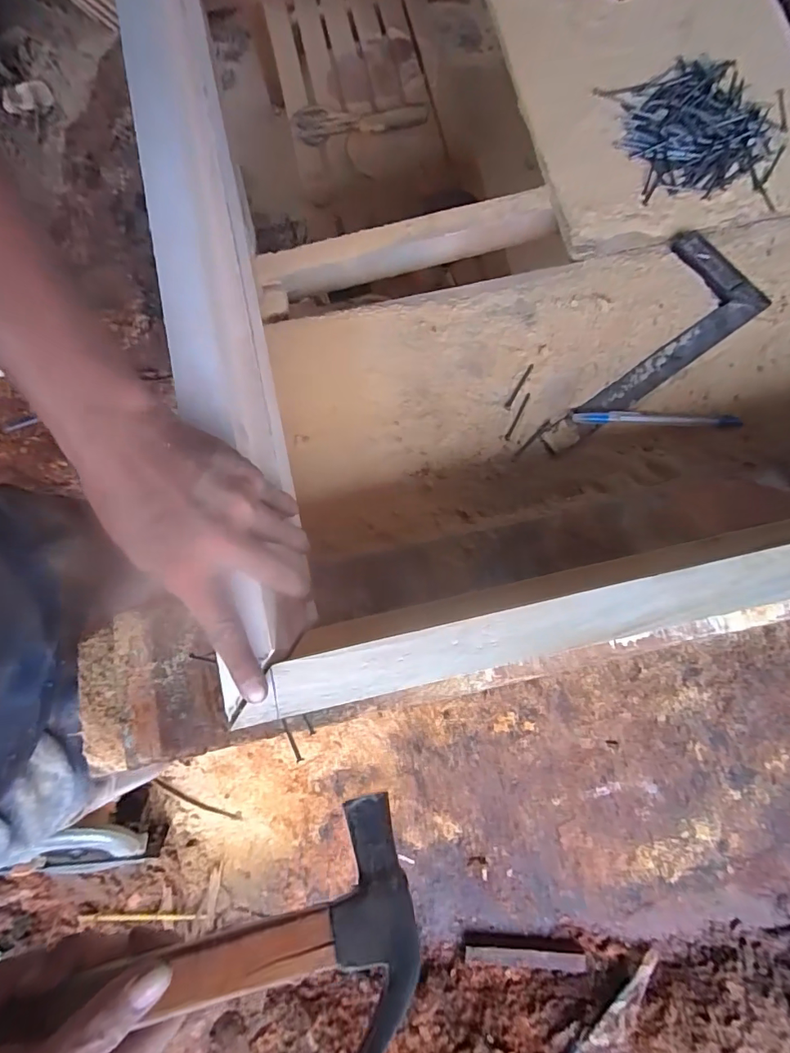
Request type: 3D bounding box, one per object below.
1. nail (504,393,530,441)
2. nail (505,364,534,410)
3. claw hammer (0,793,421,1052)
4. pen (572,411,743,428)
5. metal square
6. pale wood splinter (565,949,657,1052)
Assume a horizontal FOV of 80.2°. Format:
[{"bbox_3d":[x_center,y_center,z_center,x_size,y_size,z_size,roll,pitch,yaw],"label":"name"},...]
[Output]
[{"bbox_3d":[0.113,-0.100,0.427,0.005,0.004,0.050,28,79,7],"label":"nail"},{"bbox_3d":[0.114,-0.129,0.431,0.006,0.004,0.050,29,79,7],"label":"nail"},{"bbox_3d":[-0.143,0.230,0.224,0.310,0.028,0.110,-7,77,-12],"label":"claw hammer"},{"bbox_3d":[0.233,-0.095,0.417,0.145,0.004,0.011,2,80,1],"label":"pen"},{"bbox_3d":[0.233,-0.183,0.437,0.225,0.006,0.103,-36,81,-5],"label":"metal square"},{"bbox_3d":[0.464,1.015,0.975,0.291,0.028,0.042,-26,77,-23],"label":"pale wood splinter"}]

